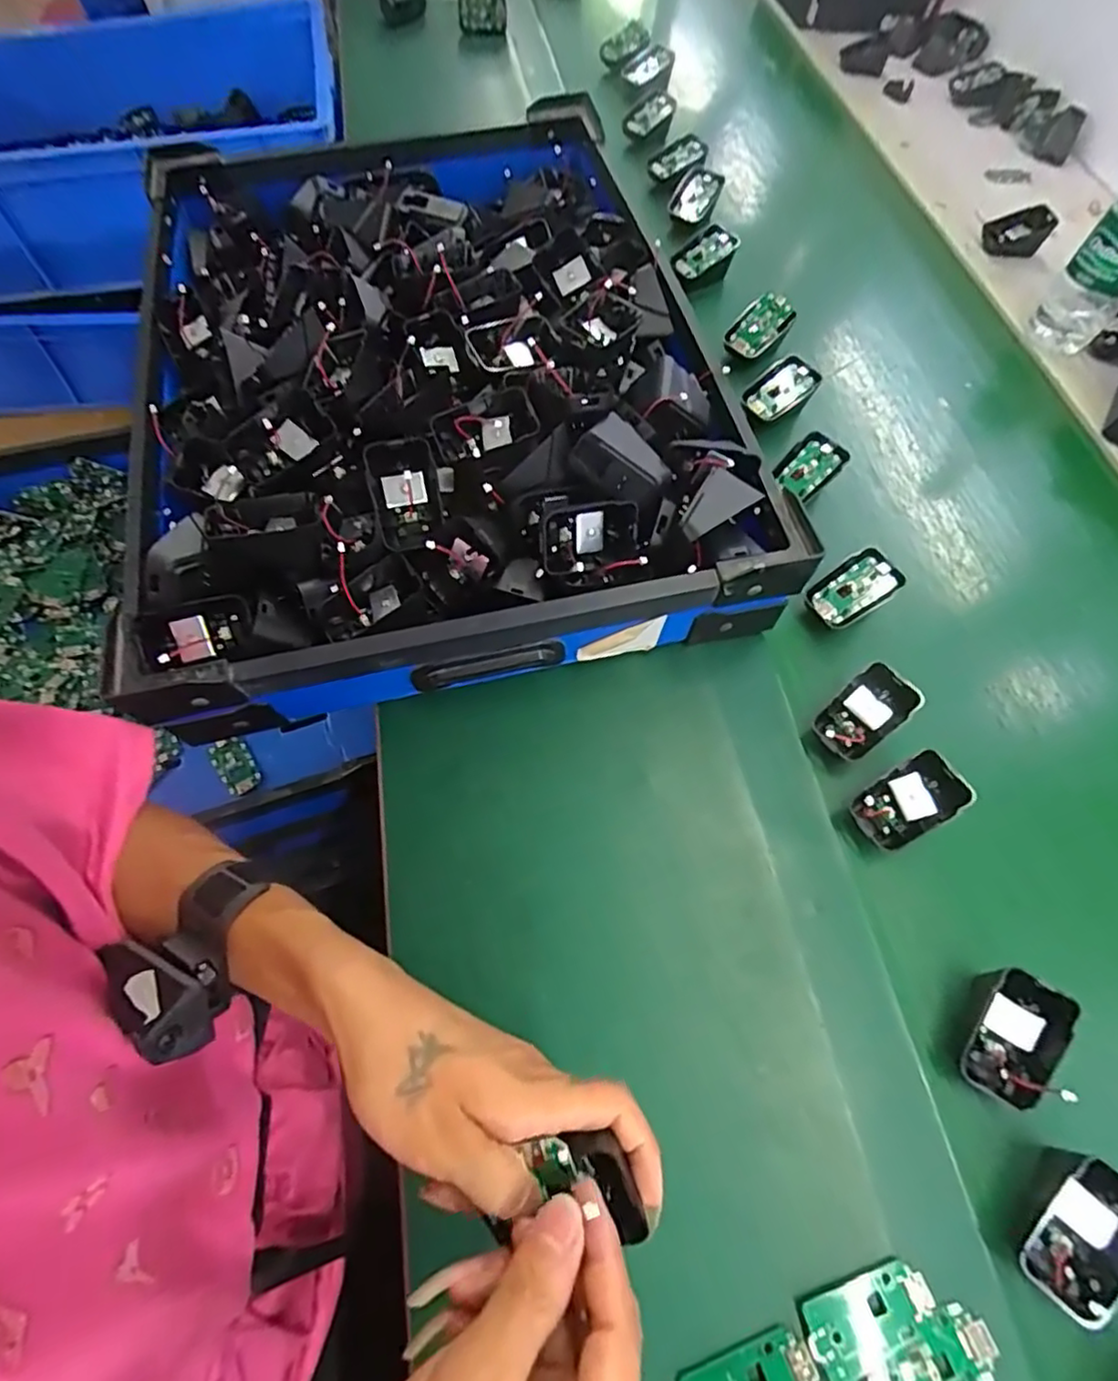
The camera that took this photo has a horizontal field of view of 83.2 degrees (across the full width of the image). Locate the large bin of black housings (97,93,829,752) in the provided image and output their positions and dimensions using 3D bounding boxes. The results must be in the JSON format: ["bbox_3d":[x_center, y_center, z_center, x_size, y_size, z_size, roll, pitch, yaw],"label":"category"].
[{"bbox_3d":[-0.113,-0.292,0.517,0.440,0.109,0.597,-10,65,-8],"label":"large bin of black housings"}]

